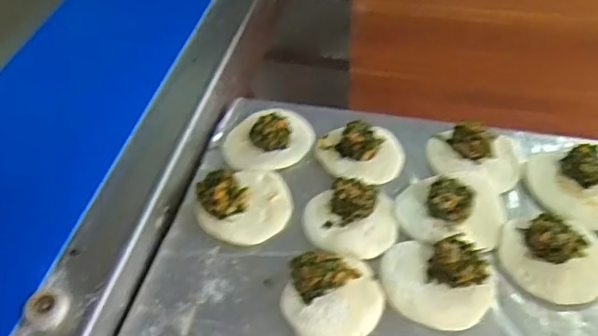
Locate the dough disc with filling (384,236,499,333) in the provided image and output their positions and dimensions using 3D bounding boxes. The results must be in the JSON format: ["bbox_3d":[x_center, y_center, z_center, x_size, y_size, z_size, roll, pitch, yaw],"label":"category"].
[{"bbox_3d":[0.120,0.094,0.486,0.097,0.026,0.079,17,50,18],"label":"dough disc with filling"}]

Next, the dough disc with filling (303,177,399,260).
[{"bbox_3d":[0.050,0.045,0.535,0.088,0.023,0.079,5,47,8],"label":"dough disc with filling"}]

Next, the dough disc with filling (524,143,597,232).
[{"bbox_3d":[0.282,0.014,0.550,0.095,0.022,0.092,-2,47,2],"label":"dough disc with filling"}]

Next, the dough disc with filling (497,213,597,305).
[{"bbox_3d":[0.229,0.076,0.495,0.092,0.025,0.080,4,47,7],"label":"dough disc with filling"}]

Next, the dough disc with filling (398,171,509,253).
[{"bbox_3d":[0.148,0.033,0.538,0.100,0.024,0.088,6,48,9],"label":"dough disc with filling"}]

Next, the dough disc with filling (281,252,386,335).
[{"bbox_3d":[0.029,0.106,0.476,0.085,0.031,0.079,-2,47,2],"label":"dough disc with filling"}]

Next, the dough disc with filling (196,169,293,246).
[{"bbox_3d":[-0.051,0.030,0.553,0.091,0.030,0.082,-31,53,-23],"label":"dough disc with filling"}]

